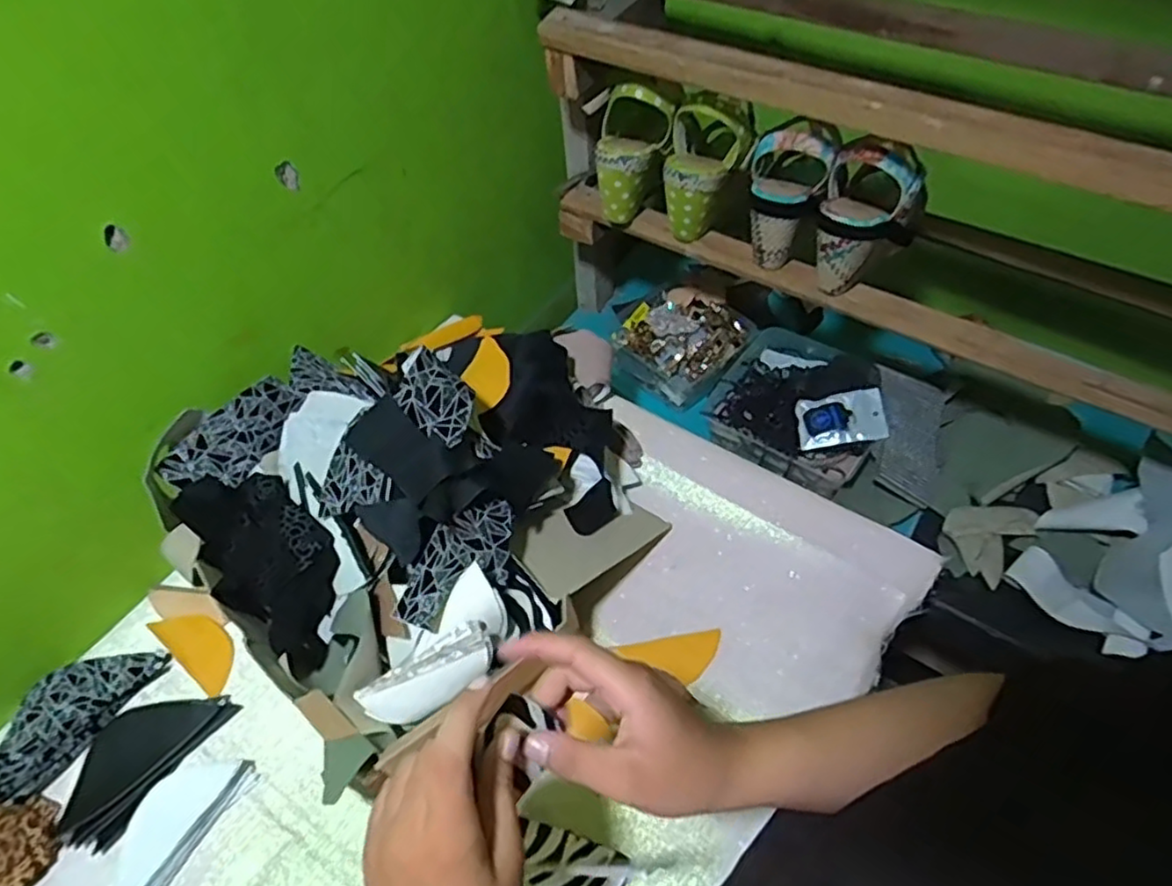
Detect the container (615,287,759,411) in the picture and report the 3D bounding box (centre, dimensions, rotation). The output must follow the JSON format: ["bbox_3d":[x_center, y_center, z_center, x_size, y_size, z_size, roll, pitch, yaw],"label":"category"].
[{"bbox_3d":[0.137,-0.138,0.955,0.153,0.066,0.152,-39,60,-23],"label":"container"}]

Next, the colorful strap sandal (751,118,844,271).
[{"bbox_3d":[0.197,-0.244,0.684,0.079,0.147,0.069,30,39,25],"label":"colorful strap sandal"}]

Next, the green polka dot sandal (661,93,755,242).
[{"bbox_3d":[0.124,-0.285,0.718,0.083,0.141,0.066,14,55,13],"label":"green polka dot sandal"}]

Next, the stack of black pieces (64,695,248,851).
[{"bbox_3d":[-0.382,0.262,0.581,0.085,0.019,0.139,26,59,21],"label":"stack of black pieces"}]

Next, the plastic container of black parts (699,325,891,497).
[{"bbox_3d":[0.273,-0.052,0.871,0.214,0.067,0.200,34,62,25],"label":"plastic container of black parts"}]

